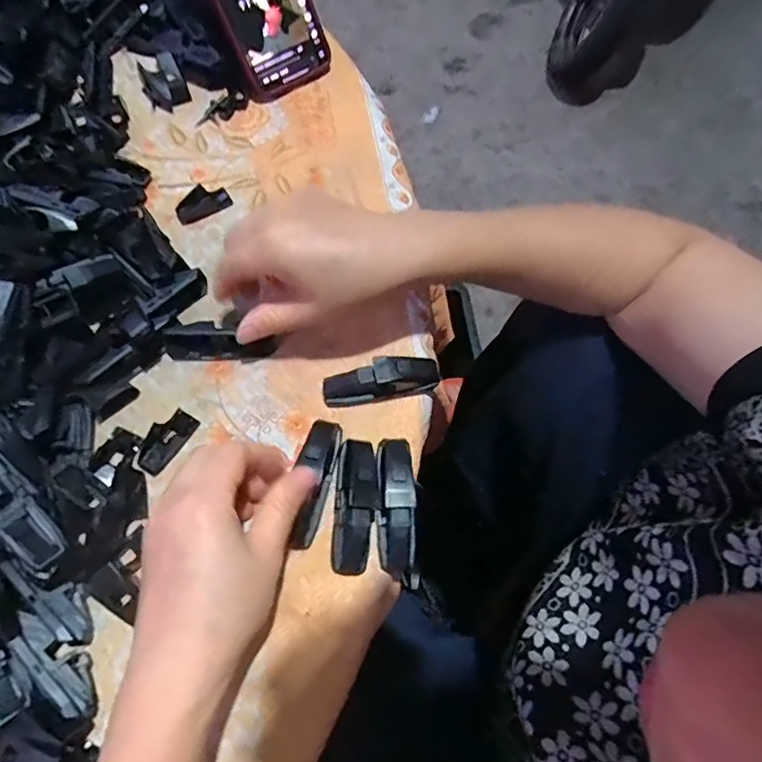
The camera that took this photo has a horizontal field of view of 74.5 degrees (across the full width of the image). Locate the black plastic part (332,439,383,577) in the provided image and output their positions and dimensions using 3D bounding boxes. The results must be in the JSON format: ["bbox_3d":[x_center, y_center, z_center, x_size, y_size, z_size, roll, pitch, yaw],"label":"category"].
[{"bbox_3d":[-0.014,0.071,0.288,0.026,0.022,0.075,2,69,2],"label":"black plastic part"}]

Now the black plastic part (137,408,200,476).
[{"bbox_3d":[-0.136,0.037,0.316,0.021,0.006,0.041,31,73,12],"label":"black plastic part"}]

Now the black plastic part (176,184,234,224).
[{"bbox_3d":[-0.137,-0.137,0.384,0.041,0.014,0.017,-27,71,-9],"label":"black plastic part"}]

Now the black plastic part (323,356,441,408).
[{"bbox_3d":[0.000,-0.002,0.321,0.074,0.023,0.021,-11,70,-3],"label":"black plastic part"}]

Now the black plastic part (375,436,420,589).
[{"bbox_3d":[0.009,0.073,0.291,0.023,0.021,0.083,0,69,1],"label":"black plastic part"}]

